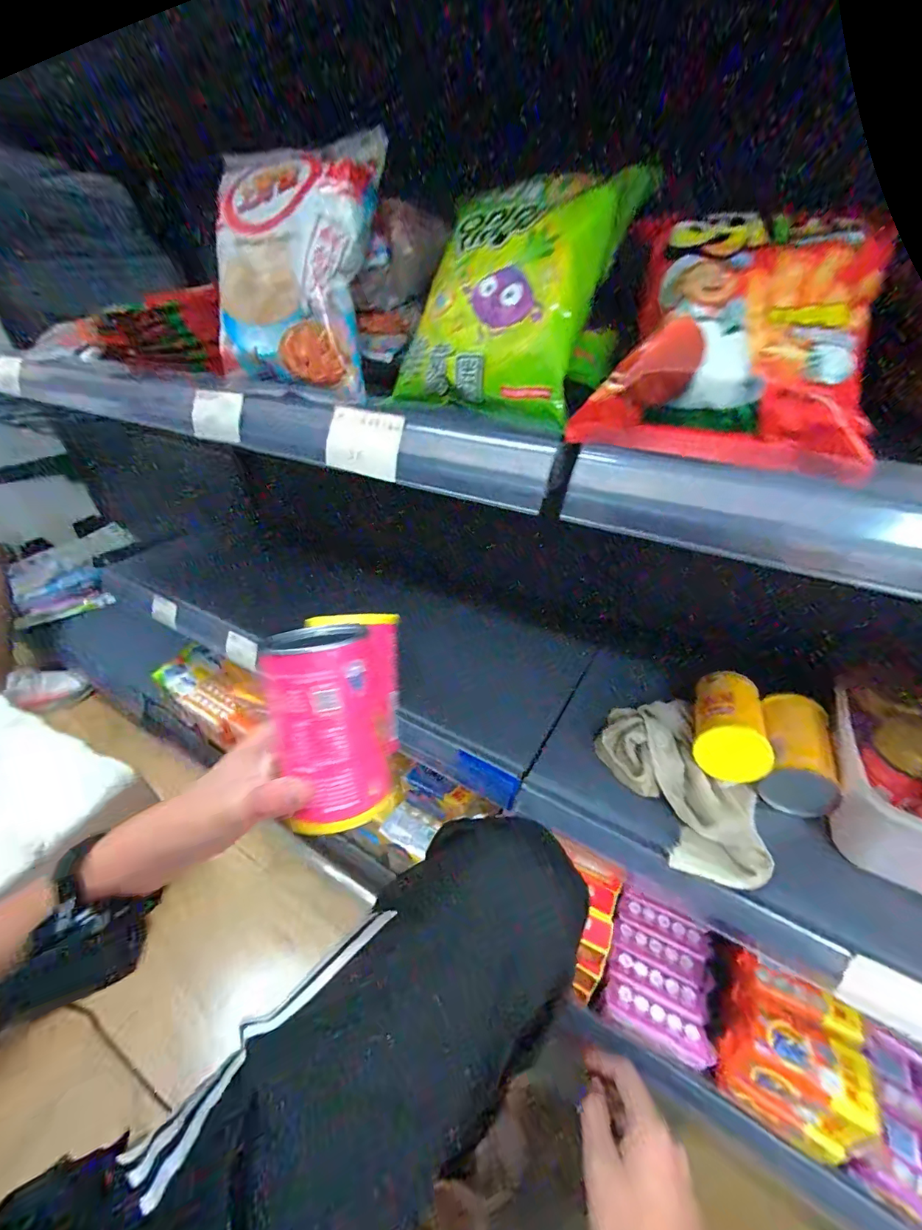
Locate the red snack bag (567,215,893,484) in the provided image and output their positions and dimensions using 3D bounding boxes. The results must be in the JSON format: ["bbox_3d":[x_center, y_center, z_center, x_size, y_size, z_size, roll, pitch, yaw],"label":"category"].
[{"bbox_3d":[0.158,-0.169,0.250,0.143,0.034,0.158,19,83,23],"label":"red snack bag"}]

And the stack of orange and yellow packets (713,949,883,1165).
[{"bbox_3d":[0.366,0.488,0.505,0.121,0.103,0.110,19,40,23],"label":"stack of orange and yellow packets"}]

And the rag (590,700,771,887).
[{"bbox_3d":[0.237,0.177,0.476,0.121,0.038,0.199,-9,37,-13],"label":"rag"}]

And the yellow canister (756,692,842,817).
[{"bbox_3d":[0.357,0.149,0.484,0.061,0.061,0.131,17,39,21],"label":"yellow canister"}]

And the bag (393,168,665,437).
[{"bbox_3d":[0.033,-0.223,0.317,0.134,0.174,0.034,18,3,27],"label":"bag"}]

